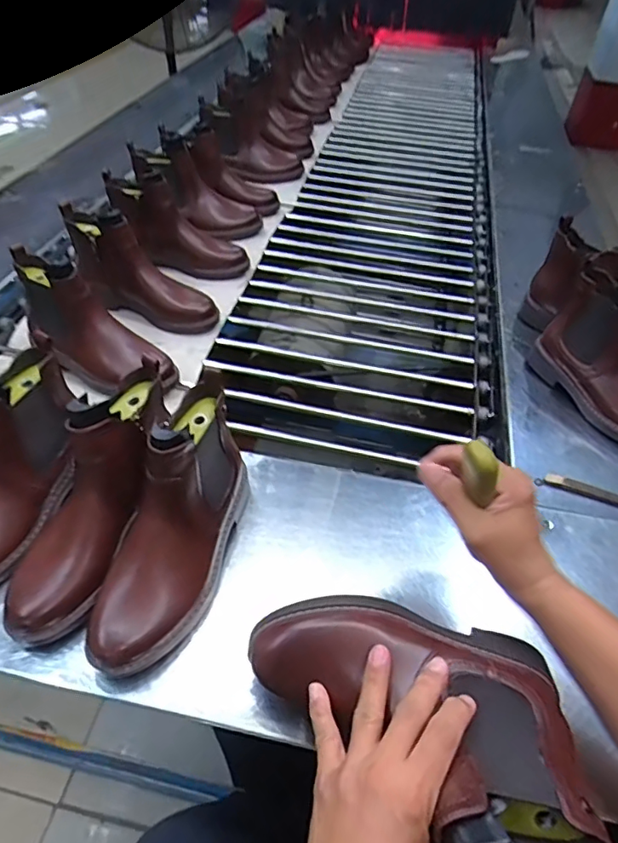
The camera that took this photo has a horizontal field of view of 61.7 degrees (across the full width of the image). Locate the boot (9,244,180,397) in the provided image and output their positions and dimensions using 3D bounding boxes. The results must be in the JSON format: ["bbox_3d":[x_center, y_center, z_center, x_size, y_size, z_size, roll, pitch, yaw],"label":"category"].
[{"bbox_3d":[-0.322,-0.135,0.756,0.238,0.168,0.089,24,51,17],"label":"boot"}]

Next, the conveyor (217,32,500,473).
[{"bbox_3d":[0.274,-0.797,1.534,0.465,0.084,2.389,10,48,6],"label":"conveyor"}]

